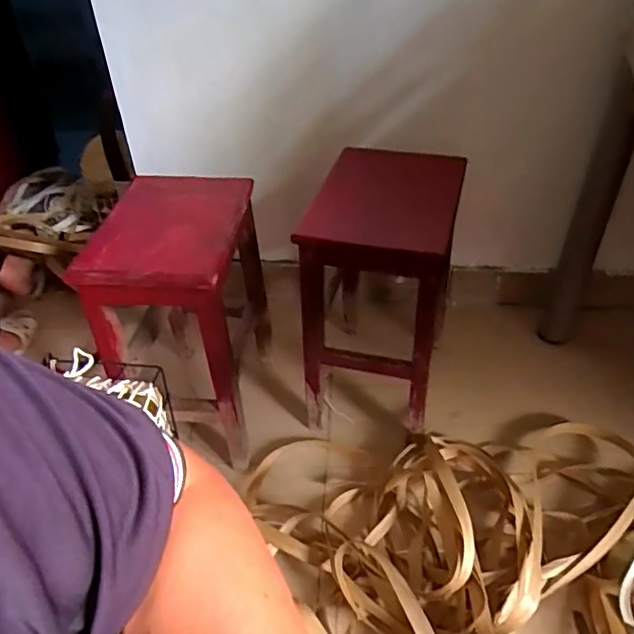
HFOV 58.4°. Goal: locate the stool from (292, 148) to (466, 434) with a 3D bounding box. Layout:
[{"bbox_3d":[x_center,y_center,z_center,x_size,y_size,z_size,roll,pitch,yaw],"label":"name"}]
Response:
[{"bbox_3d":[0.121,-0.061,1.059,0.228,0.399,0.334,9,41,14],"label":"stool"}]

